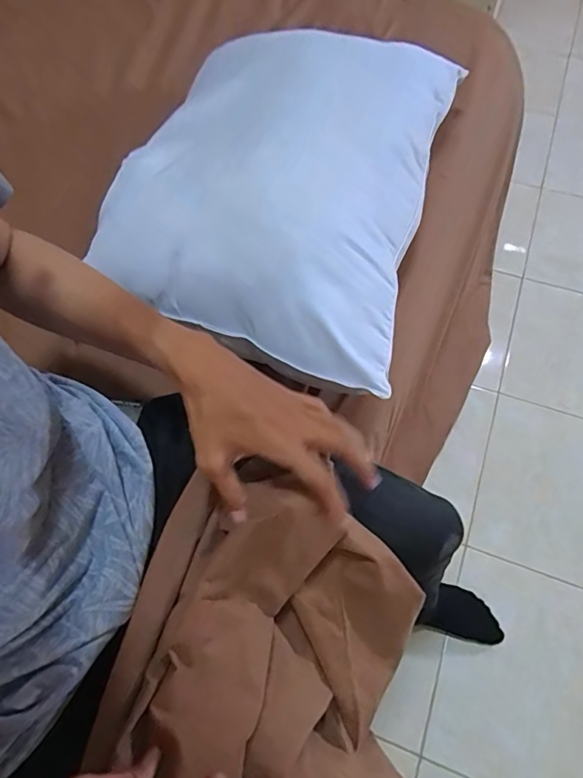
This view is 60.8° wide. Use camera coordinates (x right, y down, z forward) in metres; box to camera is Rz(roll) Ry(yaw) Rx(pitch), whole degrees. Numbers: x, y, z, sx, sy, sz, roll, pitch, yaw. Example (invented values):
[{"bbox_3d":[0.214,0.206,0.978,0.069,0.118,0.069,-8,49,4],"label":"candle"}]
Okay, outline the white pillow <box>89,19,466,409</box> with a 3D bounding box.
[{"bbox_3d":[-0.013,-0.303,0.683,0.388,0.108,0.556,12,62,9],"label":"white pillow"}]

